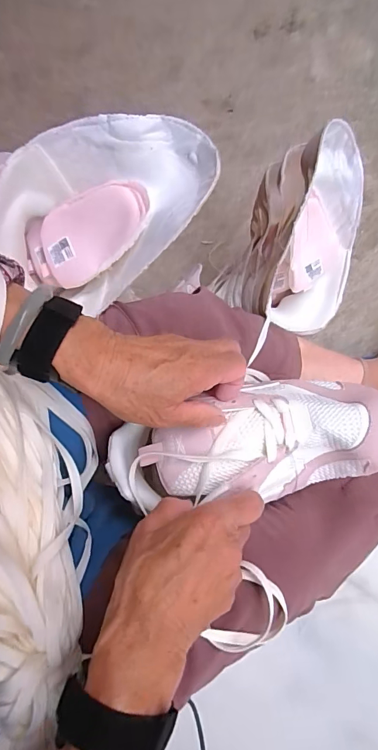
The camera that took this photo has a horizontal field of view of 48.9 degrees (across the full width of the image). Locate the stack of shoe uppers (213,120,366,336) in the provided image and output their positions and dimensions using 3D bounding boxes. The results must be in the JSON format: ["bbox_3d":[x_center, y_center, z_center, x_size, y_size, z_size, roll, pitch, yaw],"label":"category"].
[{"bbox_3d":[0.136,-0.155,0.508,0.146,0.195,0.190,24,82,9],"label":"stack of shoe uppers"}]

